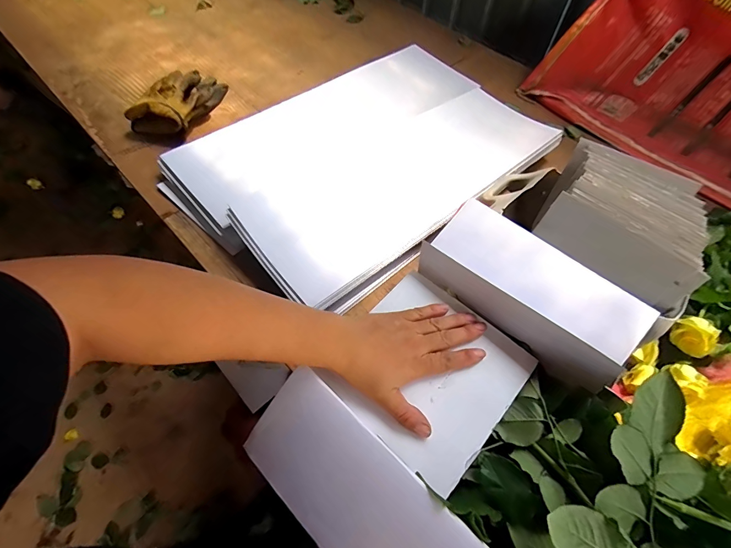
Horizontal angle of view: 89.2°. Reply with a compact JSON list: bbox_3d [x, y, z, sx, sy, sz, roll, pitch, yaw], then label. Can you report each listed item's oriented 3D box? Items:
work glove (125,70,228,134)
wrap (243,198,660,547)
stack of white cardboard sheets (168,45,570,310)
[{"bbox_3d":[-0.374,-0.360,0.751,0.131,0.063,0.214,9,58,3],"label":"work glove"},{"bbox_3d":[0.074,0.102,0.344,0.205,0.098,0.330,39,64,19],"label":"wrap"},{"bbox_3d":[0.000,-0.221,0.681,0.599,0.059,0.429,-38,67,-23],"label":"stack of white cardboard sheets"}]

